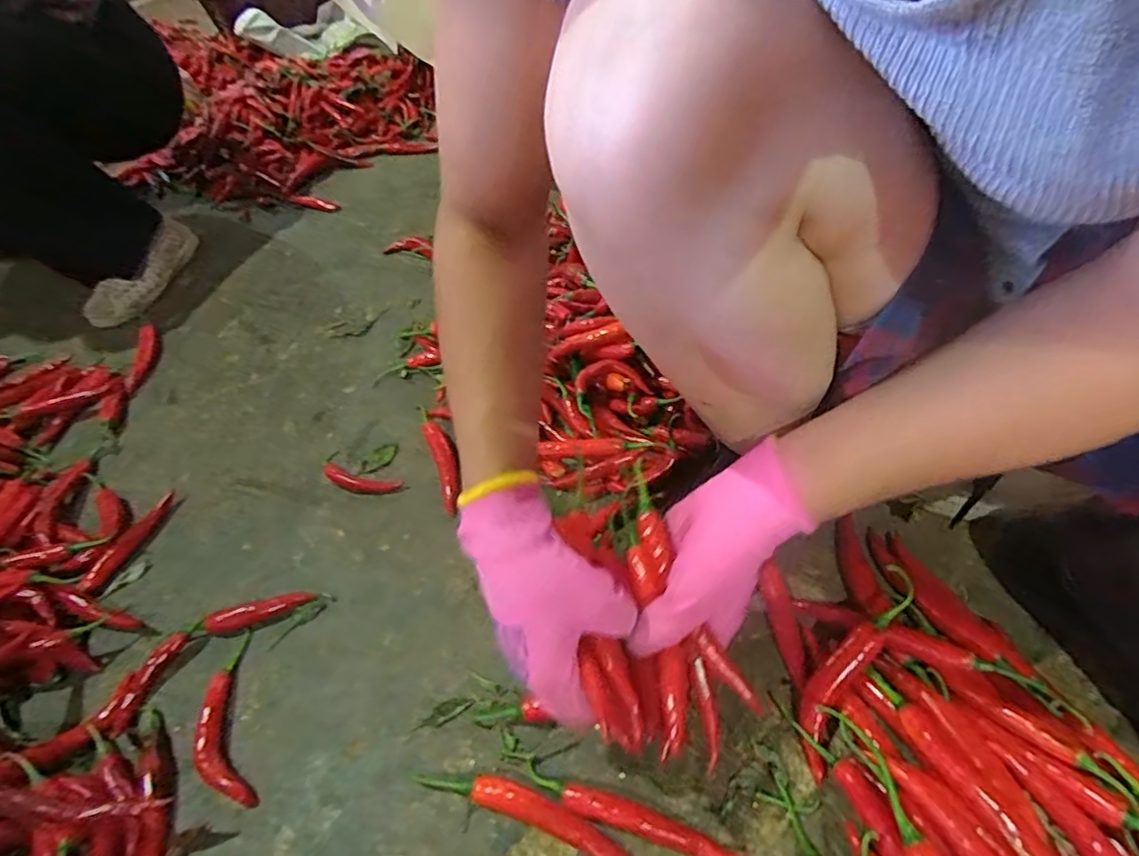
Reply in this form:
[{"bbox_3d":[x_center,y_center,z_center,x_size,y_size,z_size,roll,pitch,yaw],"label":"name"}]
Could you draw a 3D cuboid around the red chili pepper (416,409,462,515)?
[{"bbox_3d":[-0.136,0.028,0.647,0.027,0.017,0.164,-19,48,-11],"label":"red chili pepper"}]

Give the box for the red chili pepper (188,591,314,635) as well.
[{"bbox_3d":[-0.283,0.163,0.534,0.102,0.017,0.022,-17,48,-8],"label":"red chili pepper"}]

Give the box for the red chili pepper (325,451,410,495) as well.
[{"bbox_3d":[-0.224,0.055,0.643,0.102,0.014,0.032,19,52,23],"label":"red chili pepper"}]

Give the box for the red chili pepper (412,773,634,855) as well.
[{"bbox_3d":[-0.027,0.264,0.414,0.170,0.016,0.024,13,50,18],"label":"red chili pepper"}]

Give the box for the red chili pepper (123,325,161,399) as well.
[{"bbox_3d":[-0.581,-0.100,0.823,0.033,0.016,0.140,-17,48,-9],"label":"red chili pepper"}]

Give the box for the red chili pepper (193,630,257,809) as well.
[{"bbox_3d":[-0.275,0.230,0.480,0.036,0.017,0.137,-19,48,-10],"label":"red chili pepper"}]

